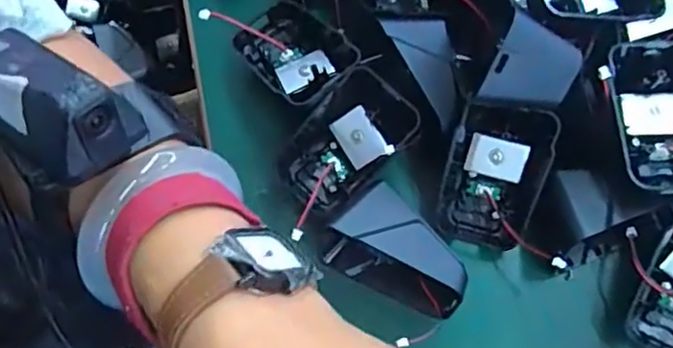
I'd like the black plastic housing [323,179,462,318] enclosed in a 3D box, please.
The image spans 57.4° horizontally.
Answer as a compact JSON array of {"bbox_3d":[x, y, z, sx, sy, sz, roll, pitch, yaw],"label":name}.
[{"bbox_3d":[0.028,0.041,0.286,0.043,0.045,0.064,-42,77,-13],"label":"black plastic housing"}]

